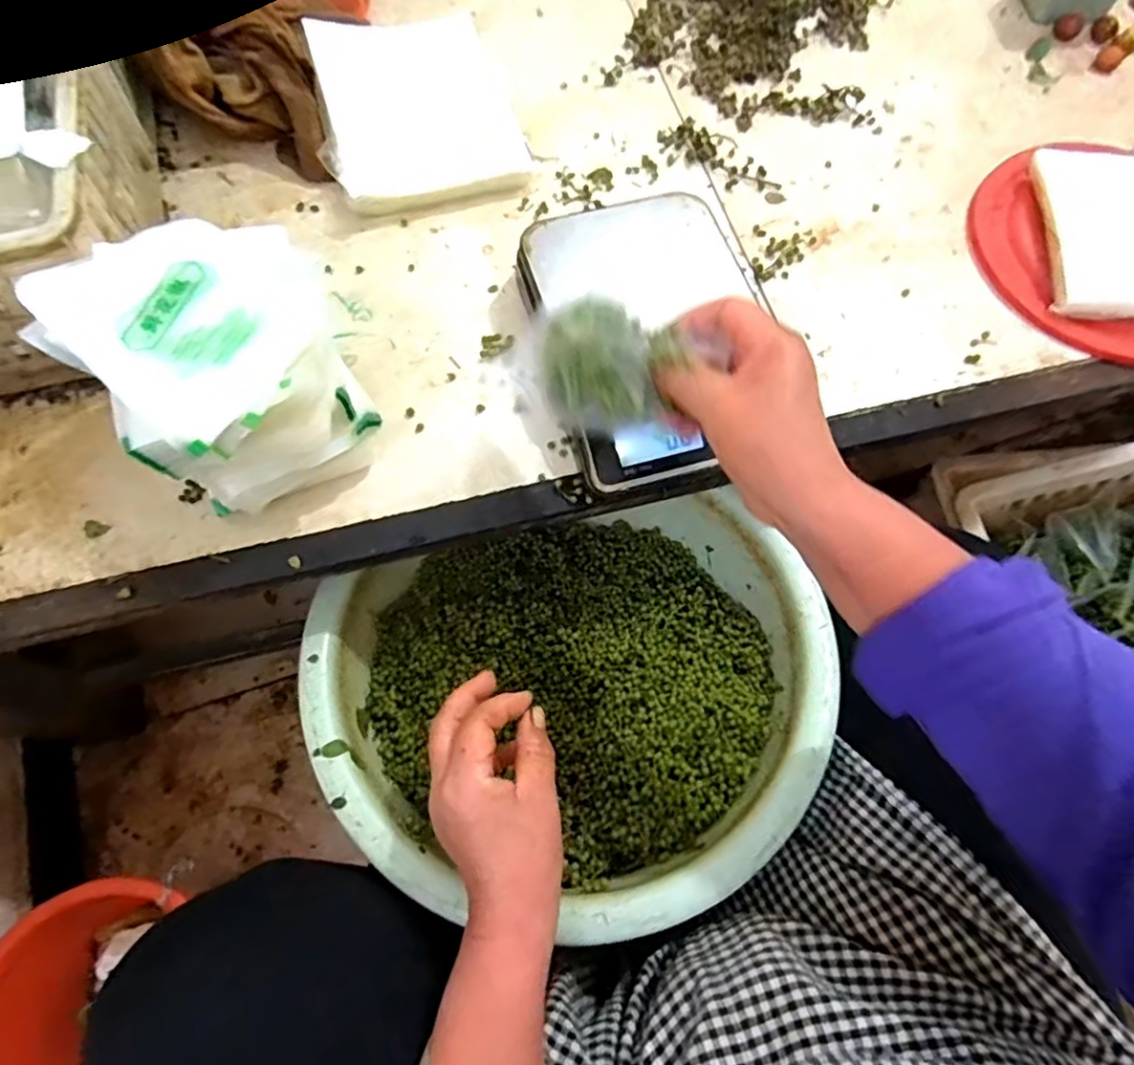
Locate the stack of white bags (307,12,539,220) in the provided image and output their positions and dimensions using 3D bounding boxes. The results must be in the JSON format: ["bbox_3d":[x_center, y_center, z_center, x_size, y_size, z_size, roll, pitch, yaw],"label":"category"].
[{"bbox_3d":[-0.135,-0.376,0.576,0.159,0.038,0.216,-17,69,-9],"label":"stack of white bags"}]

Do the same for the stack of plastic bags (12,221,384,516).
[{"bbox_3d":[-0.211,-0.101,0.418,0.142,0.116,0.161,-38,73,-16],"label":"stack of plastic bags"}]

